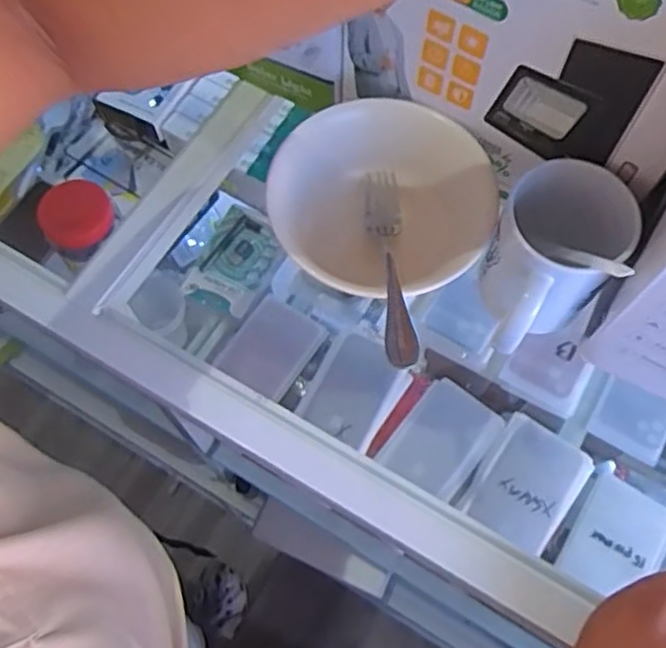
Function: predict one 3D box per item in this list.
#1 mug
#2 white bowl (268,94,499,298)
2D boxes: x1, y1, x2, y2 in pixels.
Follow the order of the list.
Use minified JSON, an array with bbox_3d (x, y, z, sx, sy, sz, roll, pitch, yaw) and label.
[{"bbox_3d":[0.143,-0.039,0.448,0.082,0.087,0.116,23,68,9],"label":"mug"},{"bbox_3d":[0.036,-0.084,0.487,0.152,0.056,0.154,30,70,12],"label":"white bowl"}]

